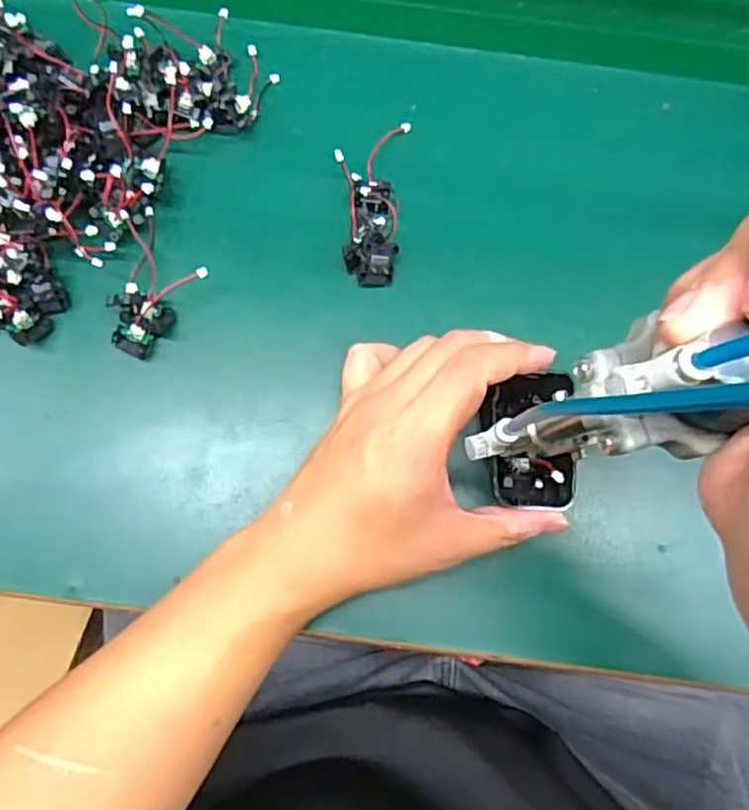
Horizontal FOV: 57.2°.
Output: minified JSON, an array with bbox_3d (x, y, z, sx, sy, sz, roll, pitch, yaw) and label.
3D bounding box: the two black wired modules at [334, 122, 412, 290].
[{"bbox_3d":[-0.003,-0.117,0.387,0.036,0.020,0.095,5,80,0],"label":"two black wired modules"}]

